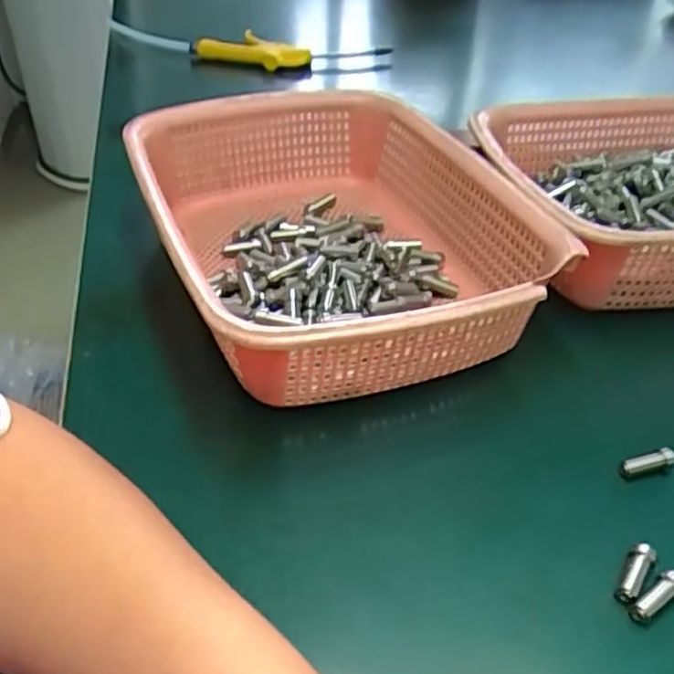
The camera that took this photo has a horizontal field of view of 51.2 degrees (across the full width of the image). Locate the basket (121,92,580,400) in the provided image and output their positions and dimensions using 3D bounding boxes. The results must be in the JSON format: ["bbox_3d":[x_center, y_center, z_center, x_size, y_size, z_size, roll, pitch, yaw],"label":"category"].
[{"bbox_3d":[-0.003,-0.067,0.453,0.204,0.077,0.286,-12,40,-16],"label":"basket"}]

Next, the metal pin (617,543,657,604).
[{"bbox_3d":[0.127,0.101,0.299,0.009,0.012,0.028,24,44,27],"label":"metal pin"}]

